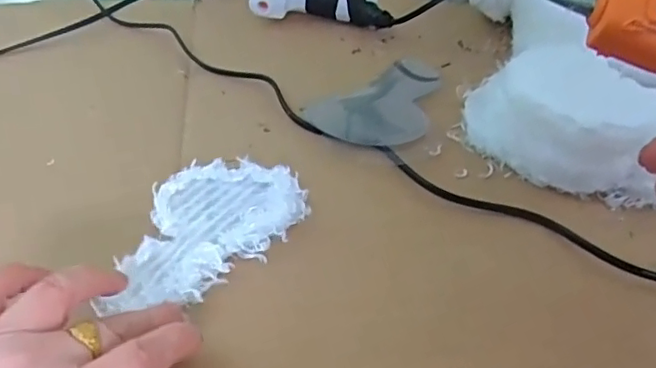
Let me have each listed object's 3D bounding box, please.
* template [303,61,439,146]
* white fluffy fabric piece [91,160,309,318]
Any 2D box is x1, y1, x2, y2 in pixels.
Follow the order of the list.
[{"bbox_3d":[0.046,-0.059,0.431,0.116,0.005,0.074,-32,53,-30],"label":"template"},{"bbox_3d":[-0.076,0.023,0.339,0.076,0.014,0.126,33,52,28],"label":"white fluffy fabric piece"}]

